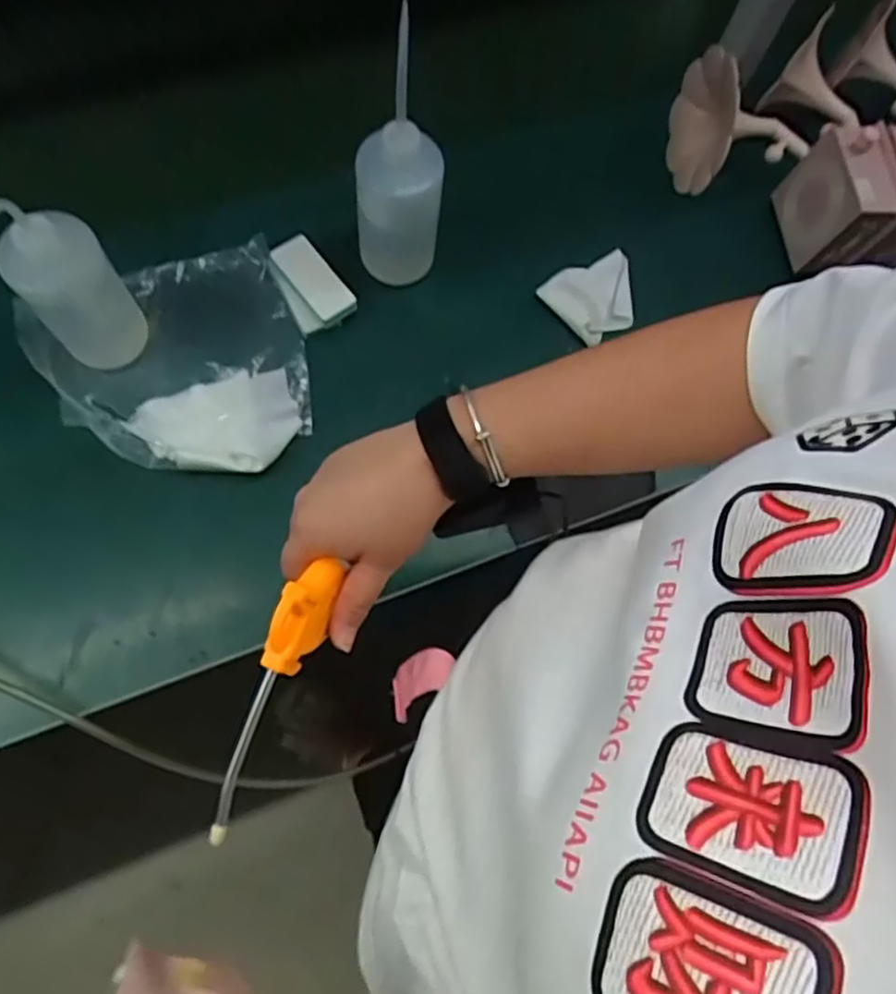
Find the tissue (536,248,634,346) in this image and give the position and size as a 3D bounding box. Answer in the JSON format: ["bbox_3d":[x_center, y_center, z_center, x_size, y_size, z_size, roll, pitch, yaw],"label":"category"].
[{"bbox_3d":[0.162,-0.211,0.768,0.112,0.079,0.074,-31,73,-11],"label":"tissue"}]

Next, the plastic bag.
[{"bbox_3d":[-0.257,-0.132,0.673,0.233,0.043,0.234,-11,71,-14],"label":"plastic bag"}]

